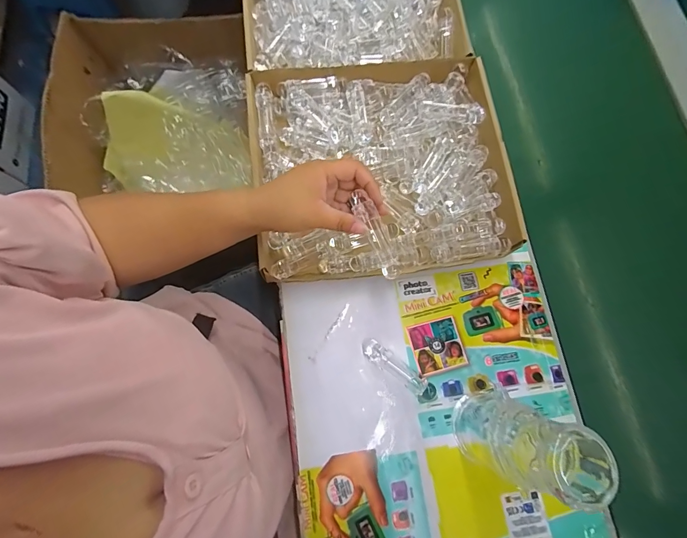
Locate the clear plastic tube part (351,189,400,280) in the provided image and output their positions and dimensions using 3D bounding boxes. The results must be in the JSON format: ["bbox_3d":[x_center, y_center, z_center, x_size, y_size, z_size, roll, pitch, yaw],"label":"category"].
[{"bbox_3d":[0.035,-0.032,0.368,0.022,0.021,0.090,-26,97,-8],"label":"clear plastic tube part"}]

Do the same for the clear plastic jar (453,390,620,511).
[{"bbox_3d":[0.158,0.160,0.330,0.059,0.177,0.066,-43,80,-11],"label":"clear plastic jar"}]

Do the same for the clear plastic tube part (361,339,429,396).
[{"bbox_3d":[0.060,0.115,0.422,0.087,0.016,0.022,36,77,8],"label":"clear plastic tube part"}]

